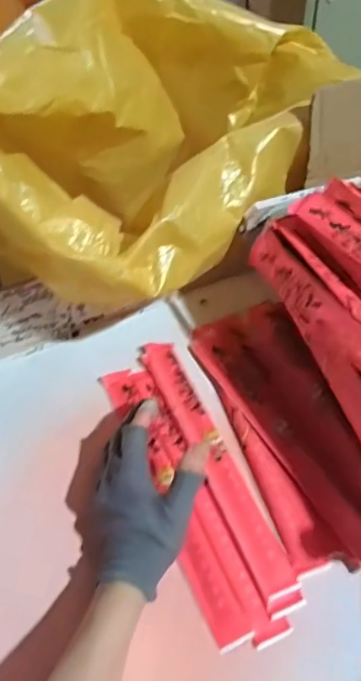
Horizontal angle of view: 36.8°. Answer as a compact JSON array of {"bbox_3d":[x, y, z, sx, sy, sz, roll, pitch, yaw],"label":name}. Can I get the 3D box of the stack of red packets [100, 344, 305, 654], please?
[{"bbox_3d":[0.010,0.120,0.492,0.081,0.017,0.287,-19,53,-11],"label":"stack of red packets"}]

